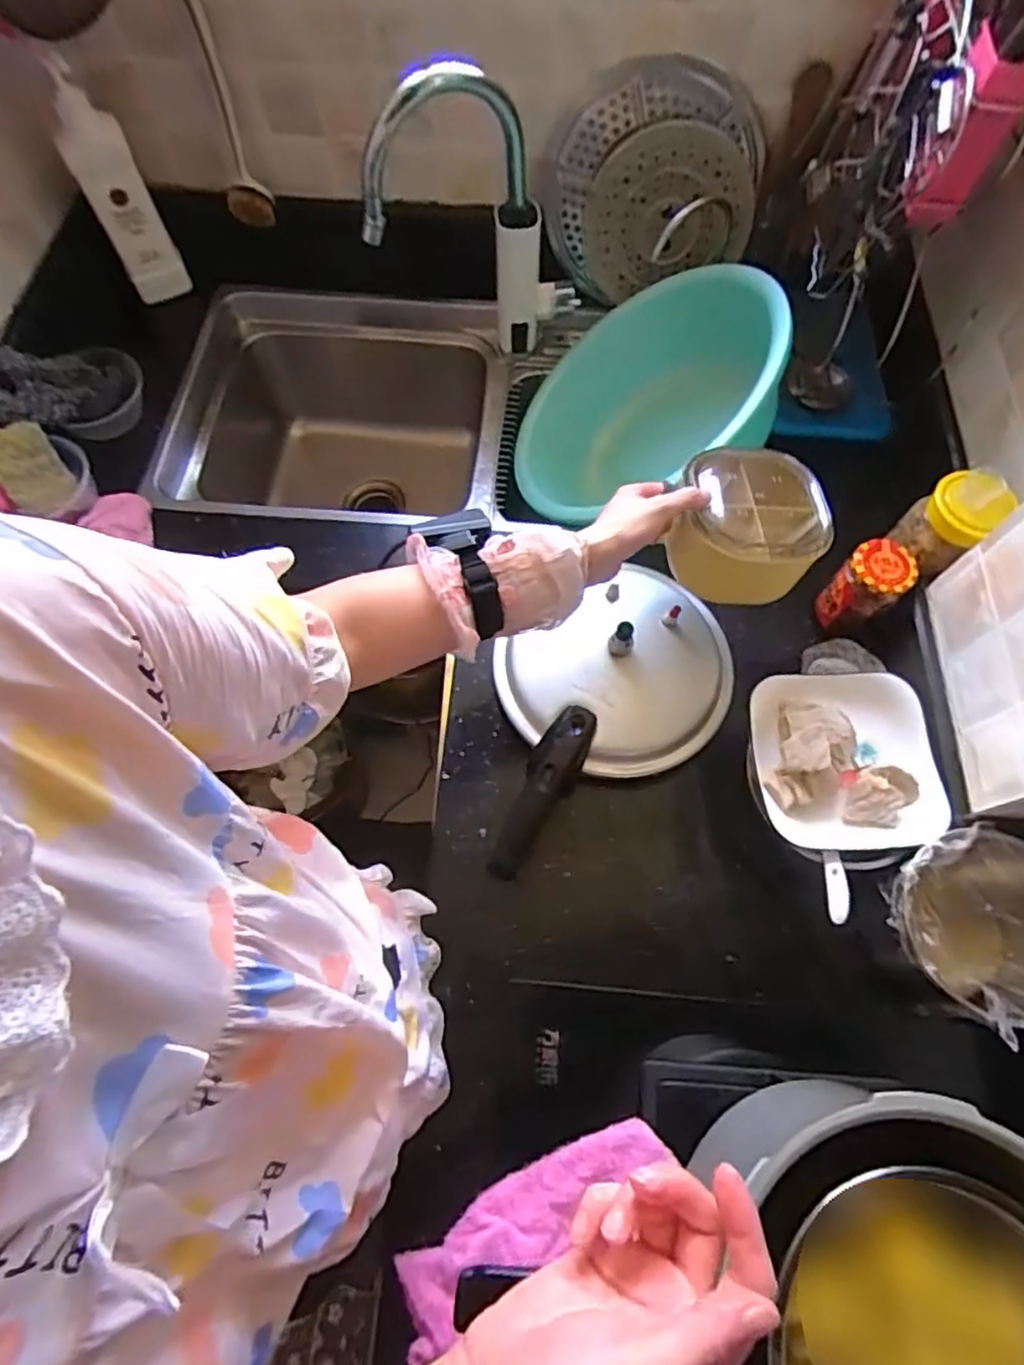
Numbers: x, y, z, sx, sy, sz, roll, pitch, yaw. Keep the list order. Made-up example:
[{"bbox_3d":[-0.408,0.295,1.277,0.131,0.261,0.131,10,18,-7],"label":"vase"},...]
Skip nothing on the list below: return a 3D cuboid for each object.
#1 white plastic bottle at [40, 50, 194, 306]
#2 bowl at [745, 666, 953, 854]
[{"bbox_3d":[-0.521,-0.638,0.871,0.080,0.255,0.058,-29,70,-11],"label":"white plastic bottle"},{"bbox_3d":[0.322,0.075,0.635,0.163,0.062,0.167,-1,67,0],"label":"bowl"}]

